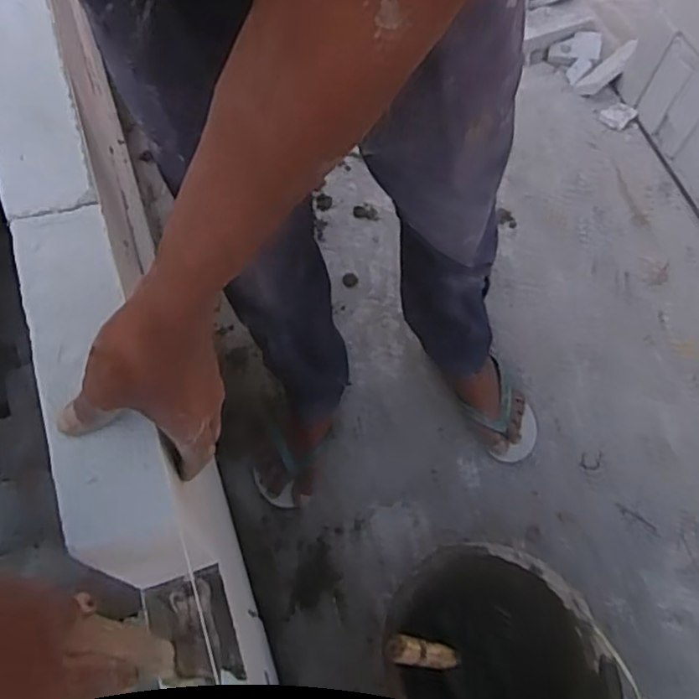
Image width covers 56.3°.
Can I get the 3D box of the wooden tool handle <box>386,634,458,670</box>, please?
[{"bbox_3d":[0.095,0.372,0.798,0.104,0.027,0.032,25,61,-29],"label":"wooden tool handle"}]

